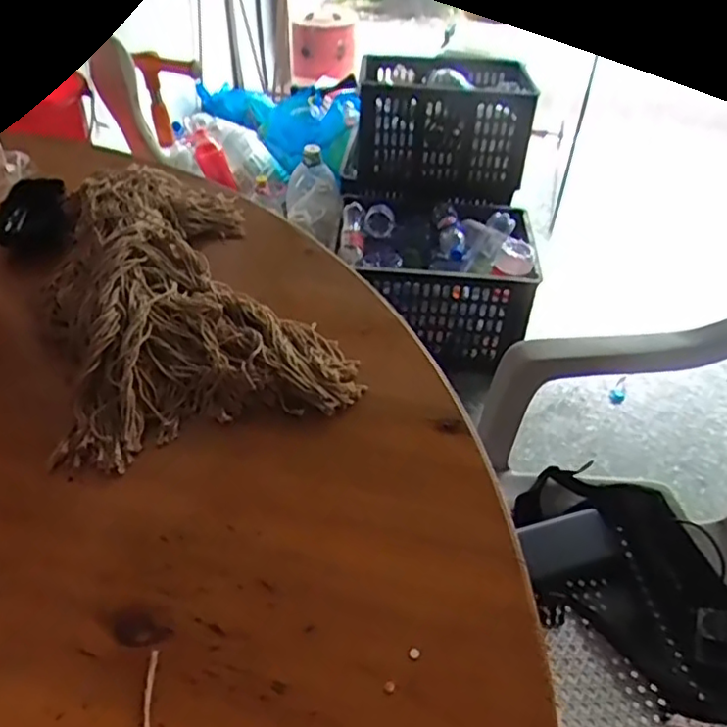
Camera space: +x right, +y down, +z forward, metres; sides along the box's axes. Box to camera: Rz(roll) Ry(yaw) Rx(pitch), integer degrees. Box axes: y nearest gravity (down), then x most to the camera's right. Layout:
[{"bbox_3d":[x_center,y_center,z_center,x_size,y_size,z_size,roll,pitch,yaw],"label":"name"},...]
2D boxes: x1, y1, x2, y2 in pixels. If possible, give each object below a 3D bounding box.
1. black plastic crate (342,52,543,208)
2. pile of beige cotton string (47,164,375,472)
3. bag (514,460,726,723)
[{"bbox_3d":[0.197,-0.612,1.655,0.456,0.301,0.237,15,43,12],"label":"black plastic crate"},{"bbox_3d":[-0.159,-0.071,0.555,0.218,0.057,0.336,-14,45,-19],"label":"pile of beige cotton string"},{"bbox_3d":[0.338,0.266,0.797,0.321,0.071,0.212,28,48,25],"label":"bag"}]

